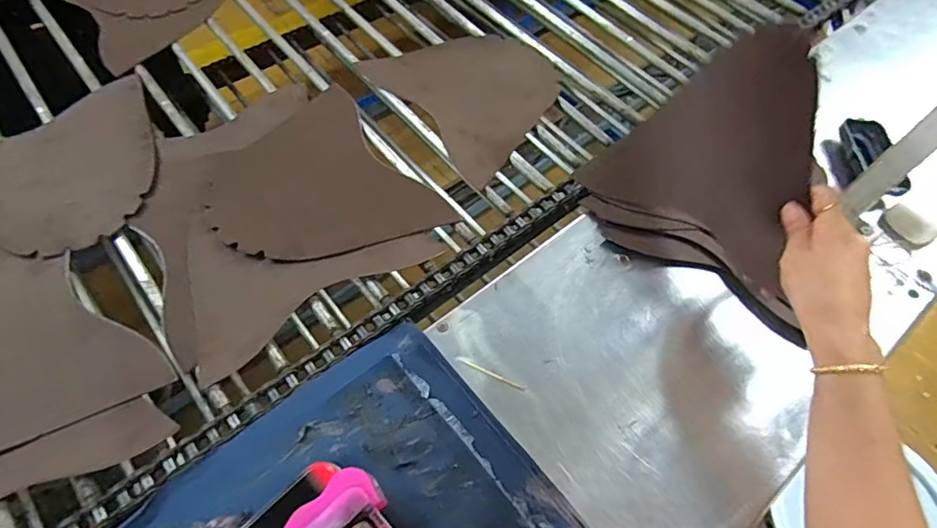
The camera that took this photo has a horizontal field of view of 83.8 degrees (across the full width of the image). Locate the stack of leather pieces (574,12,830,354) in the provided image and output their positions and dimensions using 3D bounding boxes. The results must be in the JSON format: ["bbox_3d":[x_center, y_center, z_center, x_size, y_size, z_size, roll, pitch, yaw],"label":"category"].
[{"bbox_3d":[0.219,-0.069,0.474,0.144,0.184,0.210,-6,60,-7],"label":"stack of leather pieces"}]

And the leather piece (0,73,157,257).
[{"bbox_3d":[-0.445,-0.097,0.564,0.234,0.006,0.211,-34,65,-22],"label":"leather piece"}]

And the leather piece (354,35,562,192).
[{"bbox_3d":[0.013,-0.229,0.675,0.204,0.015,0.242,-33,67,-20],"label":"leather piece"}]

